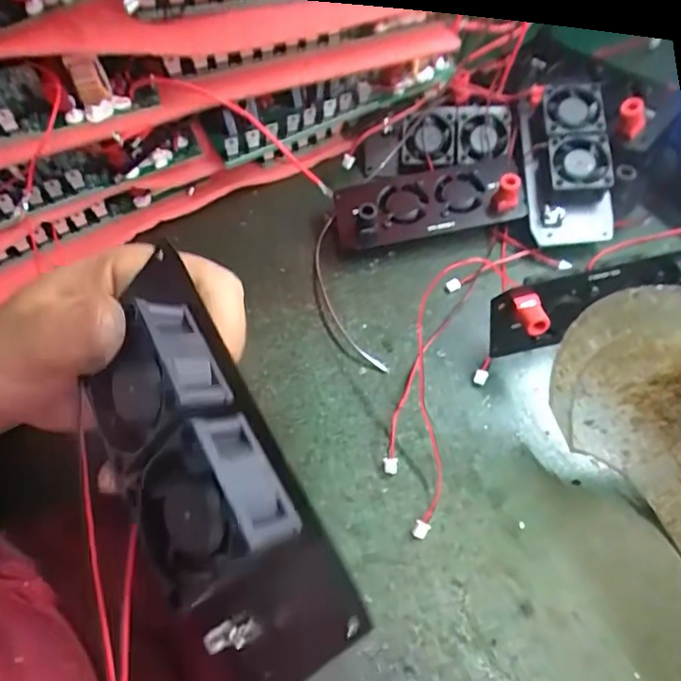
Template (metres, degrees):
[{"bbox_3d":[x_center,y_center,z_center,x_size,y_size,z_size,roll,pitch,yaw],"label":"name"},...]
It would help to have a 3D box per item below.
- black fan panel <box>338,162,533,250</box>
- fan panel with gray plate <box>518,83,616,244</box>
[{"bbox_3d":[0.066,-0.110,0.416,0.138,0.038,0.059,-11,58,-3],"label":"black fan panel"},{"bbox_3d":[0.167,-0.130,0.407,0.055,0.037,0.117,-1,81,4],"label":"fan panel with gray plate"}]

